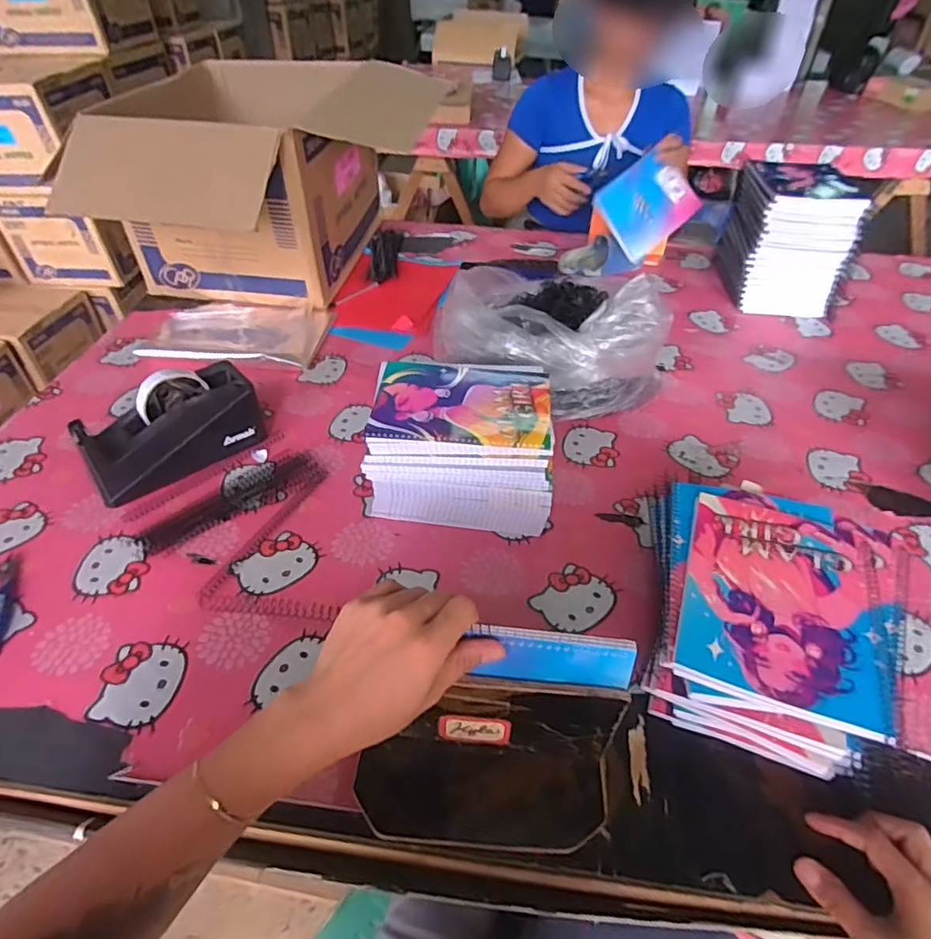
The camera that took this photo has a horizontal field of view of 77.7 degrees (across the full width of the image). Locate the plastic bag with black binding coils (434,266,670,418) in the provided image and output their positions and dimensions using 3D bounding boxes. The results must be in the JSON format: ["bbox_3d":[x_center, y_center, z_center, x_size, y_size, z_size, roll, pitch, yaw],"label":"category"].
[{"bbox_3d":[0.106,-0.177,0.804,0.267,0.154,0.223,35,52,29],"label":"plastic bag with black binding coils"}]

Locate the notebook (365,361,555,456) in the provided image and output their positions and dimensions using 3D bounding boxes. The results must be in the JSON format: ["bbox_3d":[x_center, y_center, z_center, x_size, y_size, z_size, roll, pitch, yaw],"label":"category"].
[{"bbox_3d":[-0.004,-0.077,0.649,0.194,0.015,0.156,3,44,0],"label":"notebook"}]

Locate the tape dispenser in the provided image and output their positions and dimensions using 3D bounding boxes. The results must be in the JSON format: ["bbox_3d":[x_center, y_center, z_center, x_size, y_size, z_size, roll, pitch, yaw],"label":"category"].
[{"bbox_3d":[-0.350,-0.049,0.692,0.081,0.101,0.197,34,52,28],"label":"tape dispenser"}]

